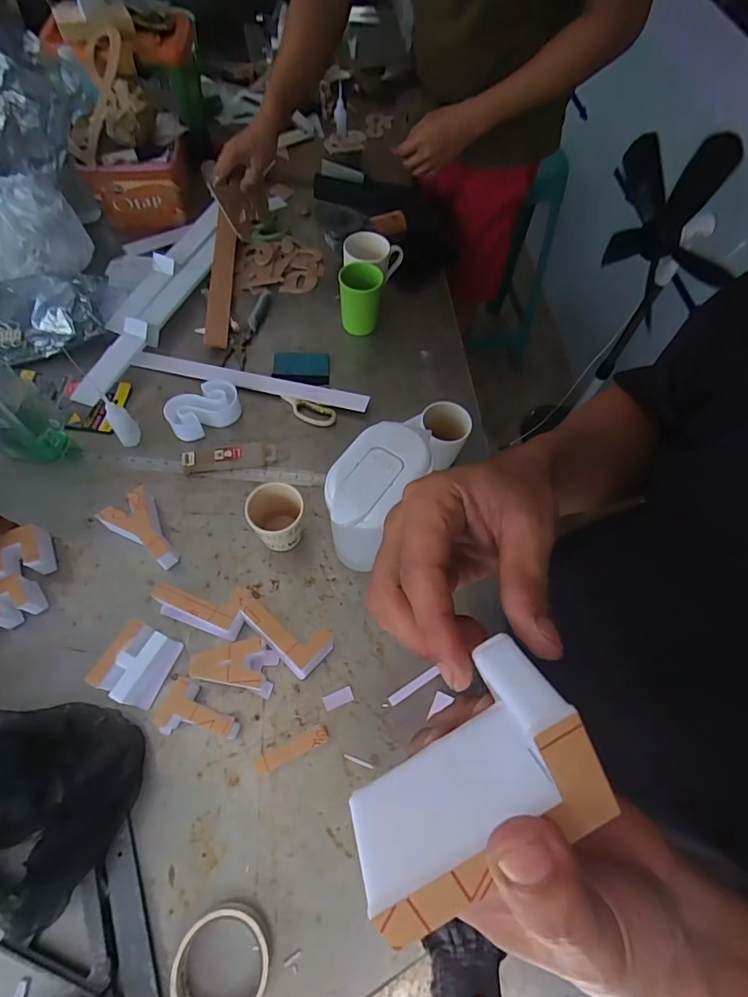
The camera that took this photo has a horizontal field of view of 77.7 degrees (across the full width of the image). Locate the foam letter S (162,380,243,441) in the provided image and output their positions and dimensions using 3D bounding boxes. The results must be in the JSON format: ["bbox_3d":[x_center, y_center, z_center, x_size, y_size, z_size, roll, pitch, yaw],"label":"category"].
[{"bbox_3d":[-0.269,-0.143,0.737,0.114,0.046,0.066,-34,68,-19],"label":"foam letter S"}]

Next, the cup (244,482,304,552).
[{"bbox_3d":[-0.130,0.030,0.636,0.072,0.092,0.071,1,62,-2],"label":"cup"}]

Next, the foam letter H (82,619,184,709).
[{"bbox_3d":[-0.285,0.198,0.559,0.067,0.047,0.084,20,63,8],"label":"foam letter H"}]

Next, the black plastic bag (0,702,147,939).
[{"bbox_3d":[-0.364,0.322,0.506,0.187,0.038,0.188,21,63,8],"label":"black plastic bag"}]

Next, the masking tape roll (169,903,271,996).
[{"bbox_3d":[-0.145,0.444,0.440,0.088,0.016,0.089,1,62,-2],"label":"masking tape roll"}]

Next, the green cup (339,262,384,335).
[{"bbox_3d":[-0.024,-0.356,0.833,0.070,0.106,0.066,1,62,-2],"label":"green cup"}]

